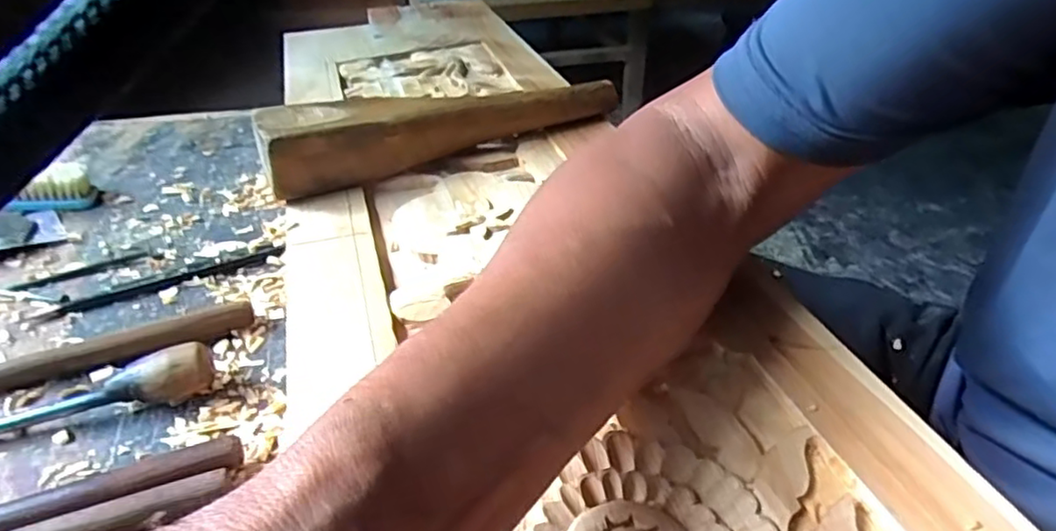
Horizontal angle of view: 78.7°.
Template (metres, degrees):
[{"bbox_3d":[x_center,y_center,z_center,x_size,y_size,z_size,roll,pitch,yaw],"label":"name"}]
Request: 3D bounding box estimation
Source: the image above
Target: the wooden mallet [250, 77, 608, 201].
[{"bbox_3d":[-0.051,-0.104,0.473,0.273,0.048,0.056,-17,39,-22],"label":"wooden mallet"}]

